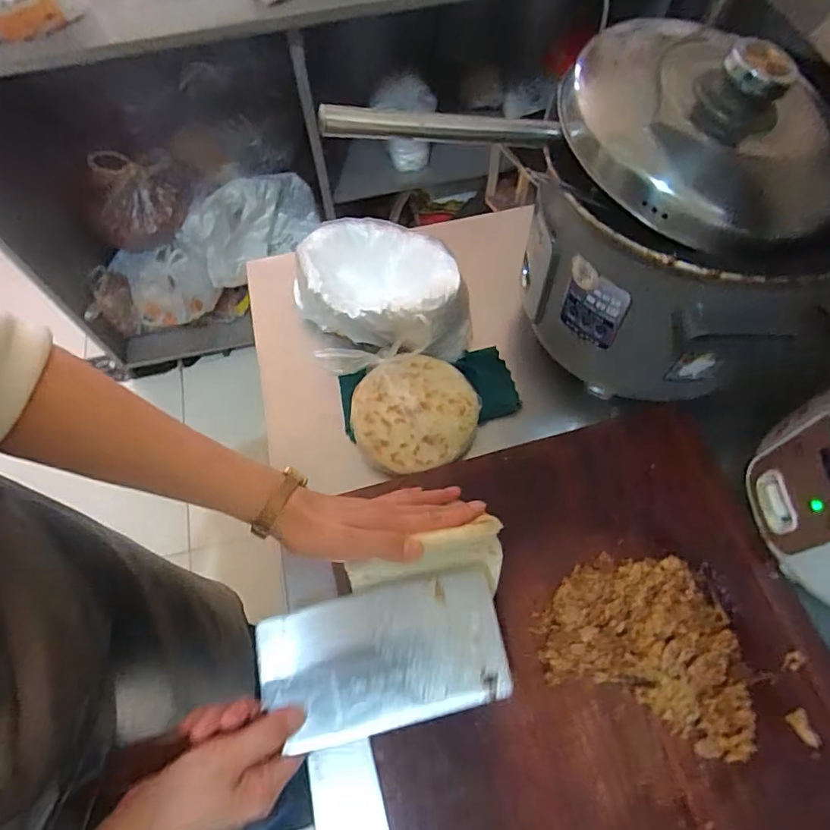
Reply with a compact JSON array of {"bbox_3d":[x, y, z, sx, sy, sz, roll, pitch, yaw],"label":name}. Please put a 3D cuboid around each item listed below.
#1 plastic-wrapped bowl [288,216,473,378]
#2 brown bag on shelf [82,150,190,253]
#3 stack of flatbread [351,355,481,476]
[{"bbox_3d":[-0.039,-0.132,0.569,0.165,0.093,0.162,-1,66,3],"label":"plastic-wrapped bowl"},{"bbox_3d":[-0.706,-0.545,1.331,0.267,0.231,0.135,-33,68,-14],"label":"brown bag on shelf"},{"bbox_3d":[0.000,-0.001,0.533,0.124,0.036,0.112,-13,66,-3],"label":"stack of flatbread"}]

